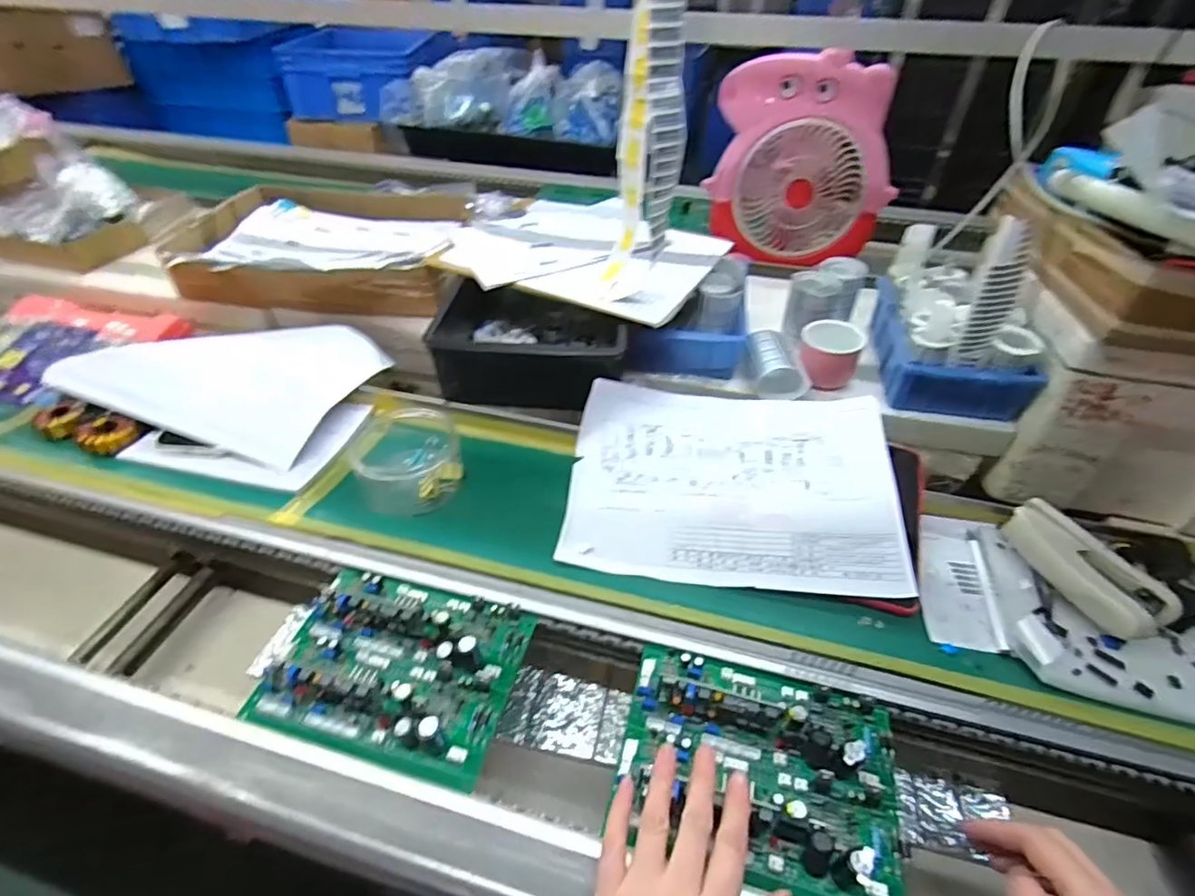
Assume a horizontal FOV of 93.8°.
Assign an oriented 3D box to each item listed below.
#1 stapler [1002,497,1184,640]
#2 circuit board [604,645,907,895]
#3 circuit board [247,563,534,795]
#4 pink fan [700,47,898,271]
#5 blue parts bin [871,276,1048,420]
[{"bbox_3d":[0.387,0.093,0.448,0.047,0.033,0.117,-14,51,-18],"label":"stapler"},{"bbox_3d":[0.106,0.205,0.368,0.176,0.045,0.126,15,48,8],"label":"circuit board"},{"bbox_3d":[-0.148,0.155,0.412,0.173,0.029,0.128,13,48,6],"label":"circuit board"},{"bbox_3d":[0.291,-0.400,0.805,0.255,0.246,0.095,8,48,1],"label":"pink fan"},{"bbox_3d":[0.380,-0.115,0.621,0.128,0.065,0.172,11,48,4],"label":"blue parts bin"}]

